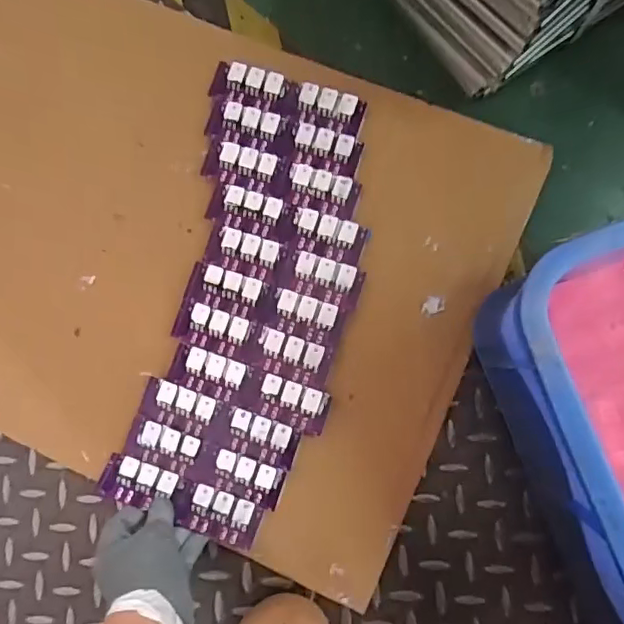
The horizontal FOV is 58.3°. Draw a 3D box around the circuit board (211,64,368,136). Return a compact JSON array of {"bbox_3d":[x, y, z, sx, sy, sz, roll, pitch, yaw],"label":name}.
[{"bbox_3d":[-0.024,-0.214,0.556,0.158,0.007,0.041,19,88,7],"label":"circuit board"}]

